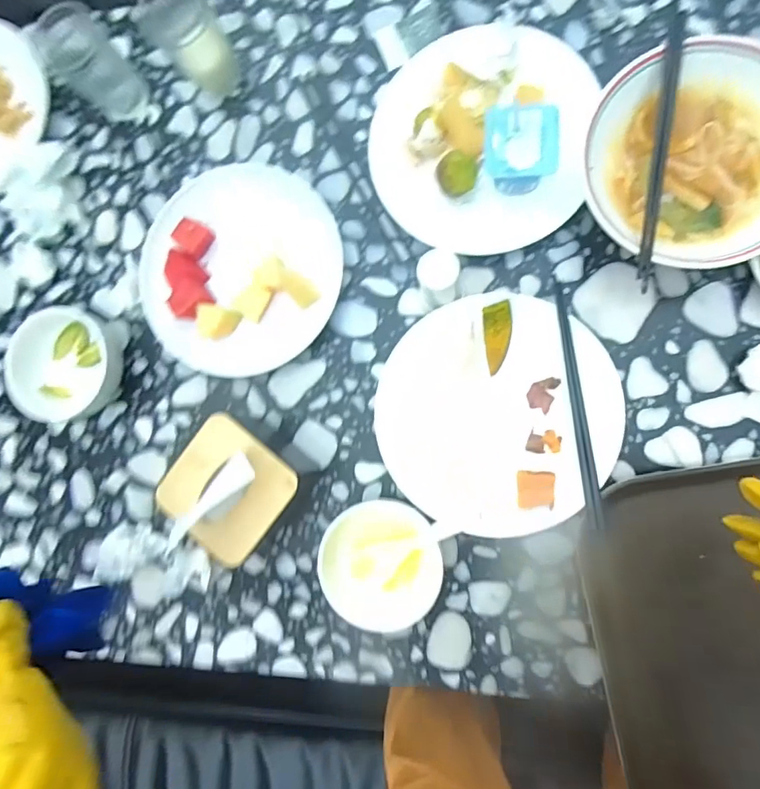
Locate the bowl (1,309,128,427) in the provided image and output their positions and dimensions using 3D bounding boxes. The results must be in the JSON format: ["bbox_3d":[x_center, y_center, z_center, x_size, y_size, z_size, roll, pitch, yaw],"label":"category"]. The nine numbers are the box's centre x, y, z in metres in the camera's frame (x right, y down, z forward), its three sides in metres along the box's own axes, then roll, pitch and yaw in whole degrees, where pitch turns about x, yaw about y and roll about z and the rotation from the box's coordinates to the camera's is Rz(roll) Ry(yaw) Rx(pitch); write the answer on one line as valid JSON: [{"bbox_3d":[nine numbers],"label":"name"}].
[{"bbox_3d":[-0.348,-0.034,0.551,0.124,0.052,0.108,-28,84,7],"label":"bowl"}]

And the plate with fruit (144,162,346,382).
[{"bbox_3d":[-0.154,-0.143,0.530,0.212,0.038,0.233,0,88,9],"label":"plate with fruit"}]

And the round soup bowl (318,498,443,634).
[{"bbox_3d":[0.002,0.168,0.485,0.111,0.047,0.125,7,89,9],"label":"round soup bowl"}]

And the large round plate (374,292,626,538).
[{"bbox_3d":[0.111,0.018,0.482,0.219,0.032,0.219,0,88,9],"label":"large round plate"}]

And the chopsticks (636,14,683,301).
[{"bbox_3d":[0.234,-0.201,0.415,0.013,0.015,0.222,8,87,11],"label":"chopsticks"}]

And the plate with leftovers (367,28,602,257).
[{"bbox_3d":[0.093,-0.258,0.475,0.201,0.075,0.203,0,88,9],"label":"plate with leftovers"}]

